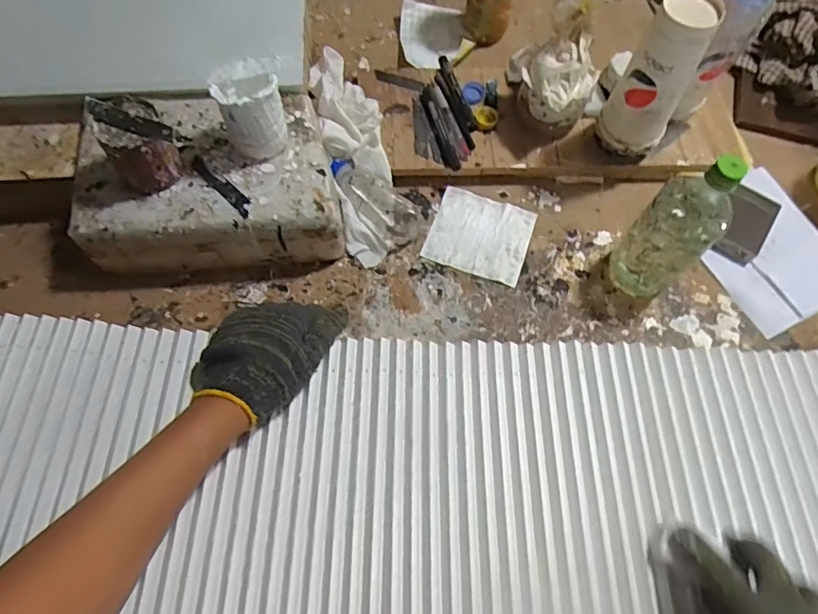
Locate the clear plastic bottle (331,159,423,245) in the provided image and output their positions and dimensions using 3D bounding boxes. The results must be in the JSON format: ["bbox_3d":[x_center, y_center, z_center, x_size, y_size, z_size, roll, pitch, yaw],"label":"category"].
[{"bbox_3d":[-0.042,-0.138,0.668,0.134,0.053,0.056,41,72,12],"label":"clear plastic bottle"}]

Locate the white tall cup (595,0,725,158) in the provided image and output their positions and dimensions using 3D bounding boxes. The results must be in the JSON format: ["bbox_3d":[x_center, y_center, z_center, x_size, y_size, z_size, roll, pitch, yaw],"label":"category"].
[{"bbox_3d":[0.287,-0.260,0.621,0.084,0.179,0.071,36,71,11],"label":"white tall cup"}]

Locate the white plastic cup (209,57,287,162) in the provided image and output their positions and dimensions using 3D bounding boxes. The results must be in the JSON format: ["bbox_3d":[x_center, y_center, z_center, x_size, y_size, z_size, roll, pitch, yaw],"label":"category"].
[{"bbox_3d":[-0.165,-0.205,0.563,0.067,0.086,0.064,-6,69,-5],"label":"white plastic cup"}]

